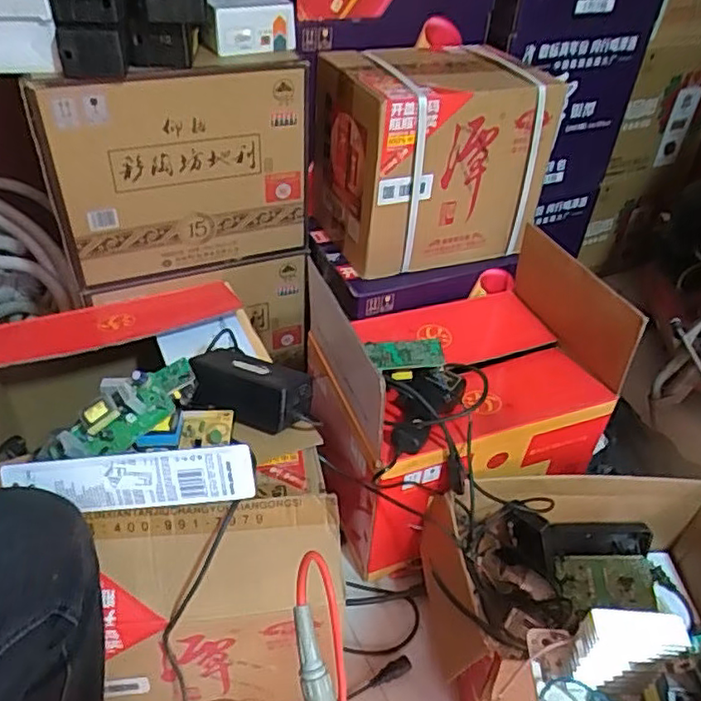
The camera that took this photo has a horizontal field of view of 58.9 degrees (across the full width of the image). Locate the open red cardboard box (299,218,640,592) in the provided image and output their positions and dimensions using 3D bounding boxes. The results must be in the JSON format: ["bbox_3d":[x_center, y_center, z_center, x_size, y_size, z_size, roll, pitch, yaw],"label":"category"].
[{"bbox_3d":[0.160,0.075,0.980,0.393,0.381,0.303,-11,43,-17],"label":"open red cardboard box"}]

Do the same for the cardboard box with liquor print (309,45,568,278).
[{"bbox_3d":[0.127,-0.317,1.024,0.323,0.282,0.246,-16,44,-22],"label":"cardboard box with liquor print"}]

